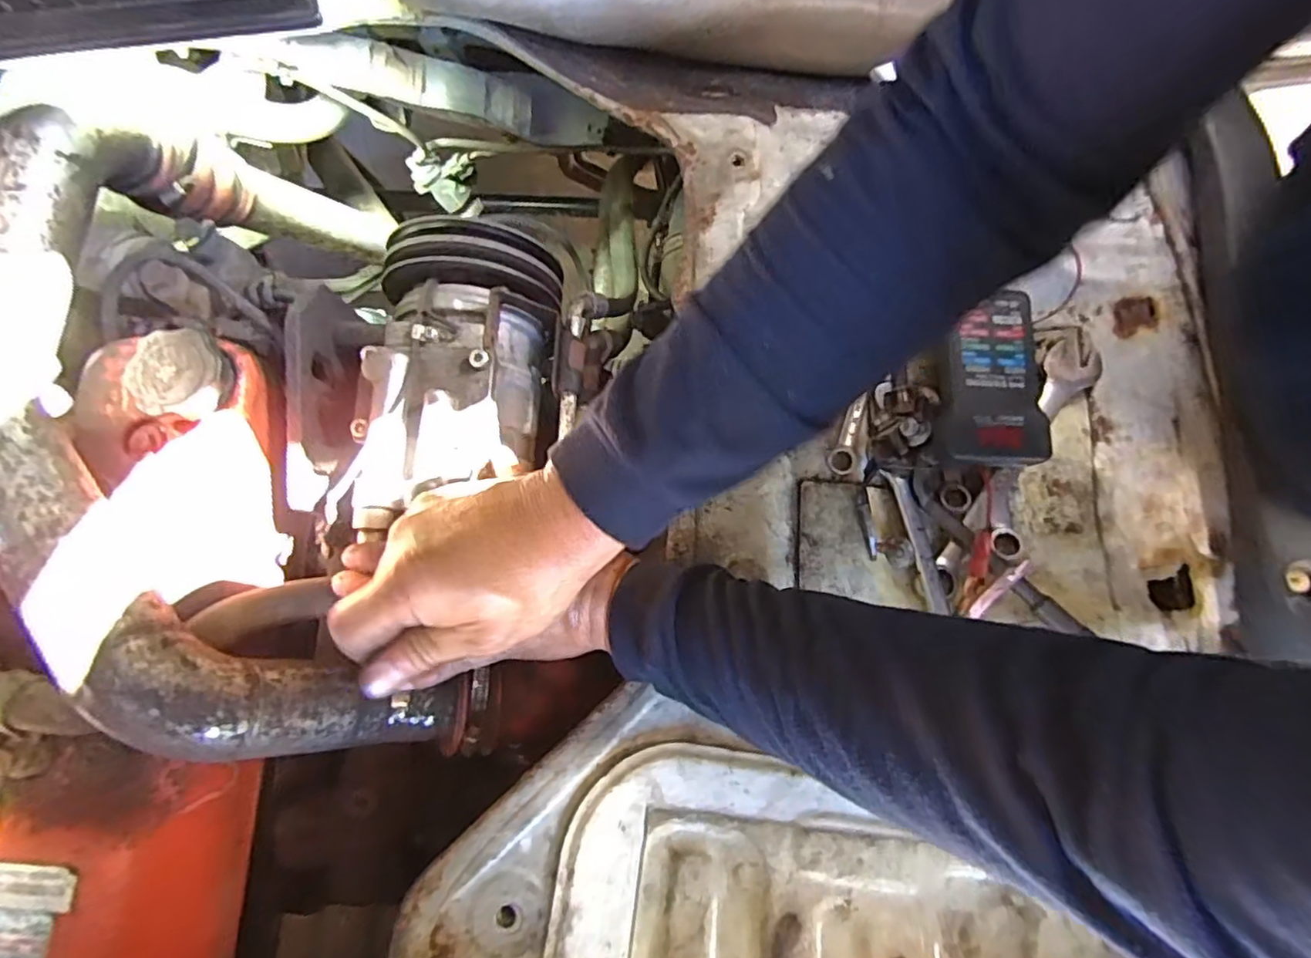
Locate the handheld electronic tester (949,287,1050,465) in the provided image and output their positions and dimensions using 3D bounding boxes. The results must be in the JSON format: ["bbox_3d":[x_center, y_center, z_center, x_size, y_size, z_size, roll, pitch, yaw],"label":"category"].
[{"bbox_3d":[0.227,-0.069,0.417,0.060,0.020,0.121,6,76,2],"label":"handheld electronic tester"}]

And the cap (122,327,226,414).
[{"bbox_3d":[-0.289,-0.062,0.378,0.053,0.027,0.050,0,76,1],"label":"cap"}]

